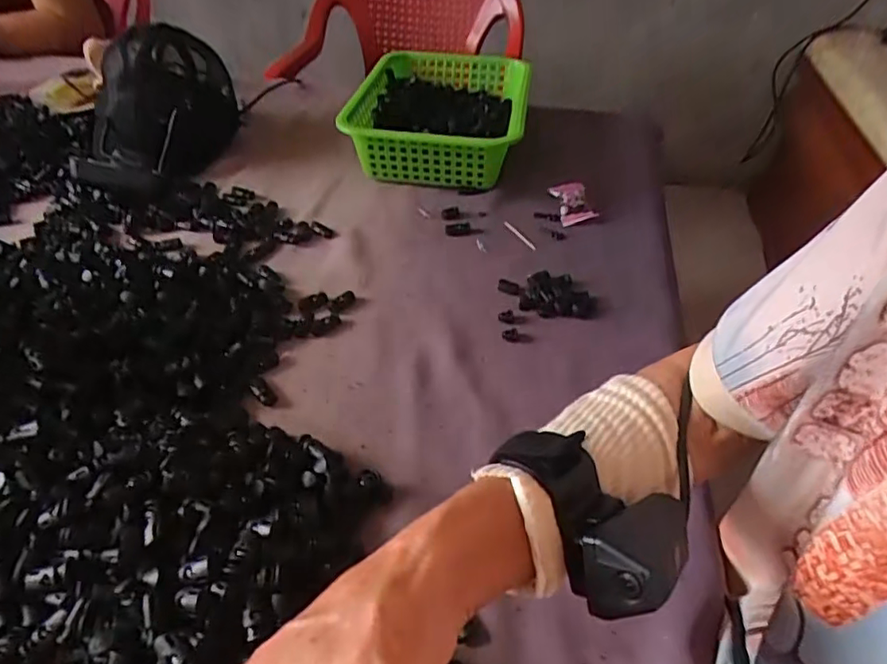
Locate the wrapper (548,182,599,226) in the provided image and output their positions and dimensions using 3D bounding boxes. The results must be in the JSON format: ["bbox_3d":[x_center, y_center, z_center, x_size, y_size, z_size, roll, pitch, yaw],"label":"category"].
[{"bbox_3d":[0.151,-0.150,0.680,0.041,0.031,0.051,-8,43,-12],"label":"wrapper"}]

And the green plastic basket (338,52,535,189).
[{"bbox_3d":[-0.002,-0.286,0.773,0.194,0.095,0.310,8,42,6],"label":"green plastic basket"}]

